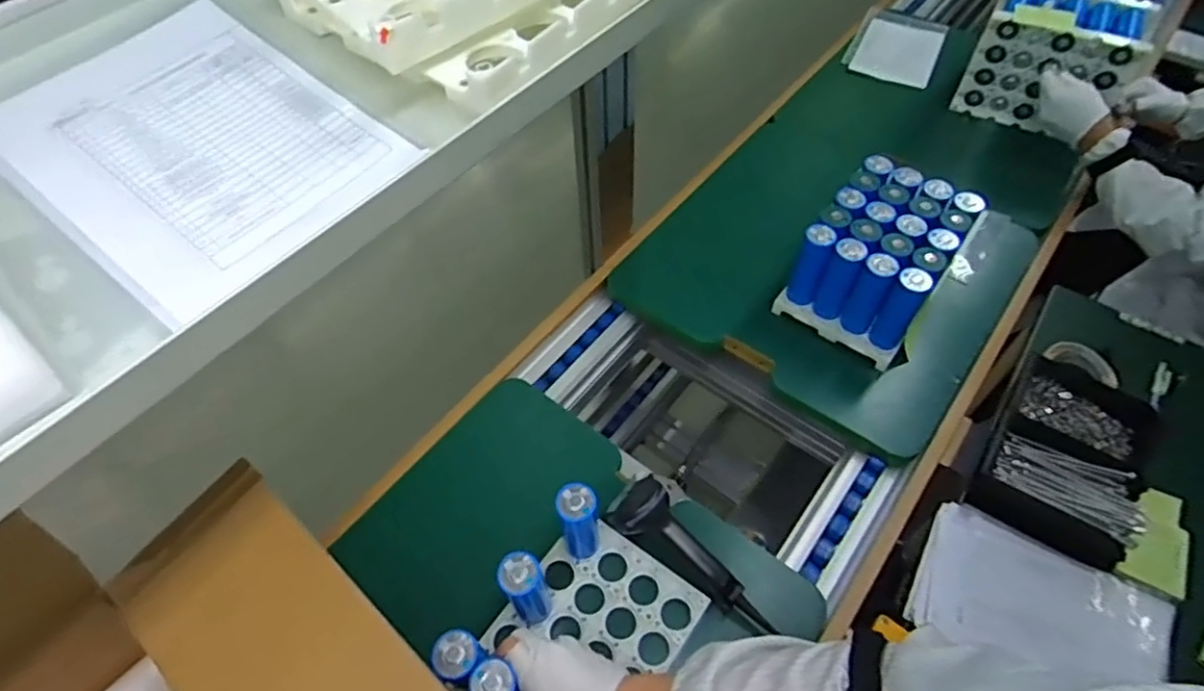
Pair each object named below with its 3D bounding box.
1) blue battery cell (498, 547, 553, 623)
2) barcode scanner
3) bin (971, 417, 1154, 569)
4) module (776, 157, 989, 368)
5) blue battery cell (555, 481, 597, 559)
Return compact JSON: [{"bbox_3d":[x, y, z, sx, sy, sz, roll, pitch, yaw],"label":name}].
[{"bbox_3d":[-0.075,0.245,0.648,0.040,0.133,0.036,-21,57,-13],"label":"blue battery cell"},{"bbox_3d":[0.096,0.229,0.705,0.066,0.060,0.208,-36,62,-21],"label":"barcode scanner"},{"bbox_3d":[0.536,0.166,0.763,0.161,0.064,0.108,33,62,22],"label":"bin"},{"bbox_3d":[0.384,-0.120,0.897,0.175,0.147,0.214,34,62,22],"label":"module"},{"bbox_3d":[-0.024,0.187,0.686,0.038,0.126,0.037,-1,55,1],"label":"blue battery cell"}]

